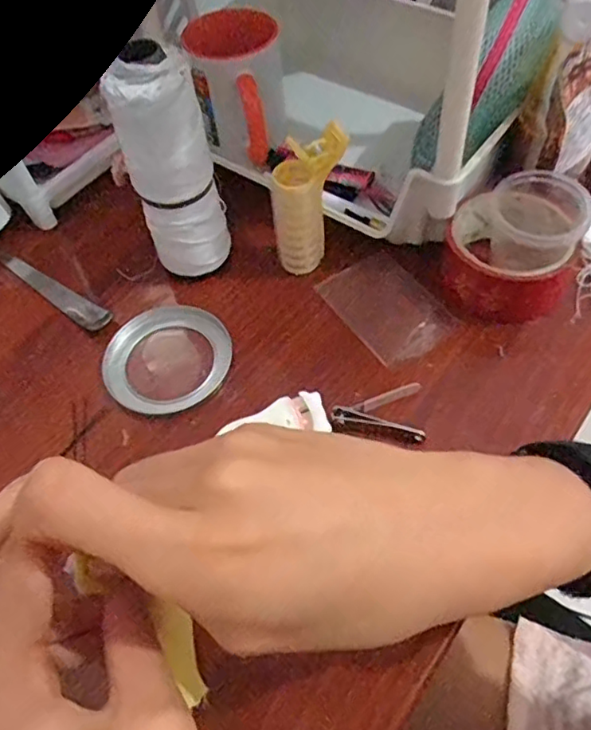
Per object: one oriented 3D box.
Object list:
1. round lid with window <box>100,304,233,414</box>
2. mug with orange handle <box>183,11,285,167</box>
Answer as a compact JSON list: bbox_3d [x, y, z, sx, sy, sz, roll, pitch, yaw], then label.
[{"bbox_3d":[-0.092,-0.006,0.424,0.088,0.012,0.079,-35,60,-17],"label":"round lid with window"},{"bbox_3d":[-0.047,-0.234,0.507,0.078,0.088,0.113,-10,56,-2],"label":"mug with orange handle"}]

